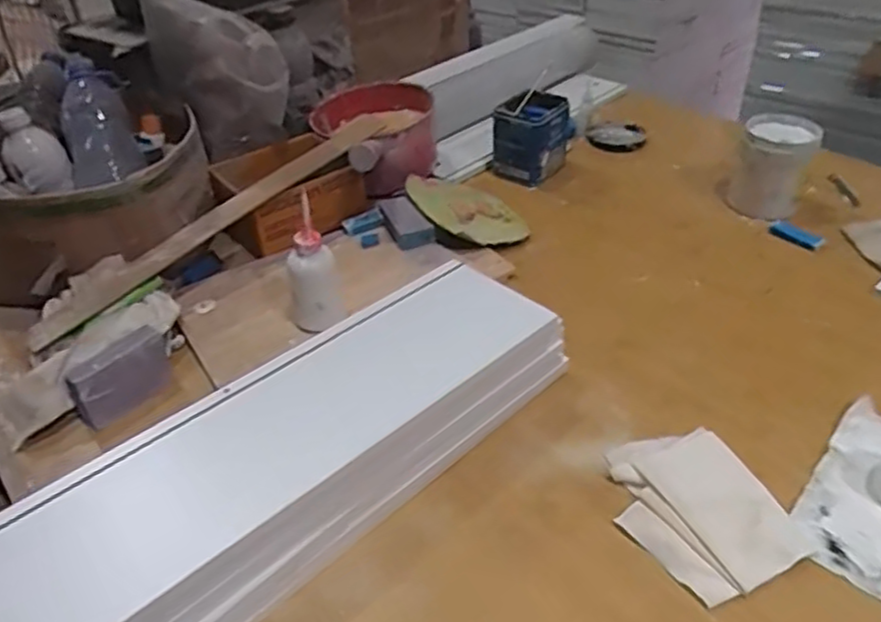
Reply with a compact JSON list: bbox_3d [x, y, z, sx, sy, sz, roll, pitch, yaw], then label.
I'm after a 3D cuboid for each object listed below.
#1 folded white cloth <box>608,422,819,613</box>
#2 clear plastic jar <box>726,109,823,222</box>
[{"bbox_3d":[0.223,0.169,0.580,0.125,0.015,0.151,-19,41,-19],"label":"folded white cloth"},{"bbox_3d":[0.479,-0.204,0.965,0.100,0.119,0.099,19,43,26],"label":"clear plastic jar"}]

